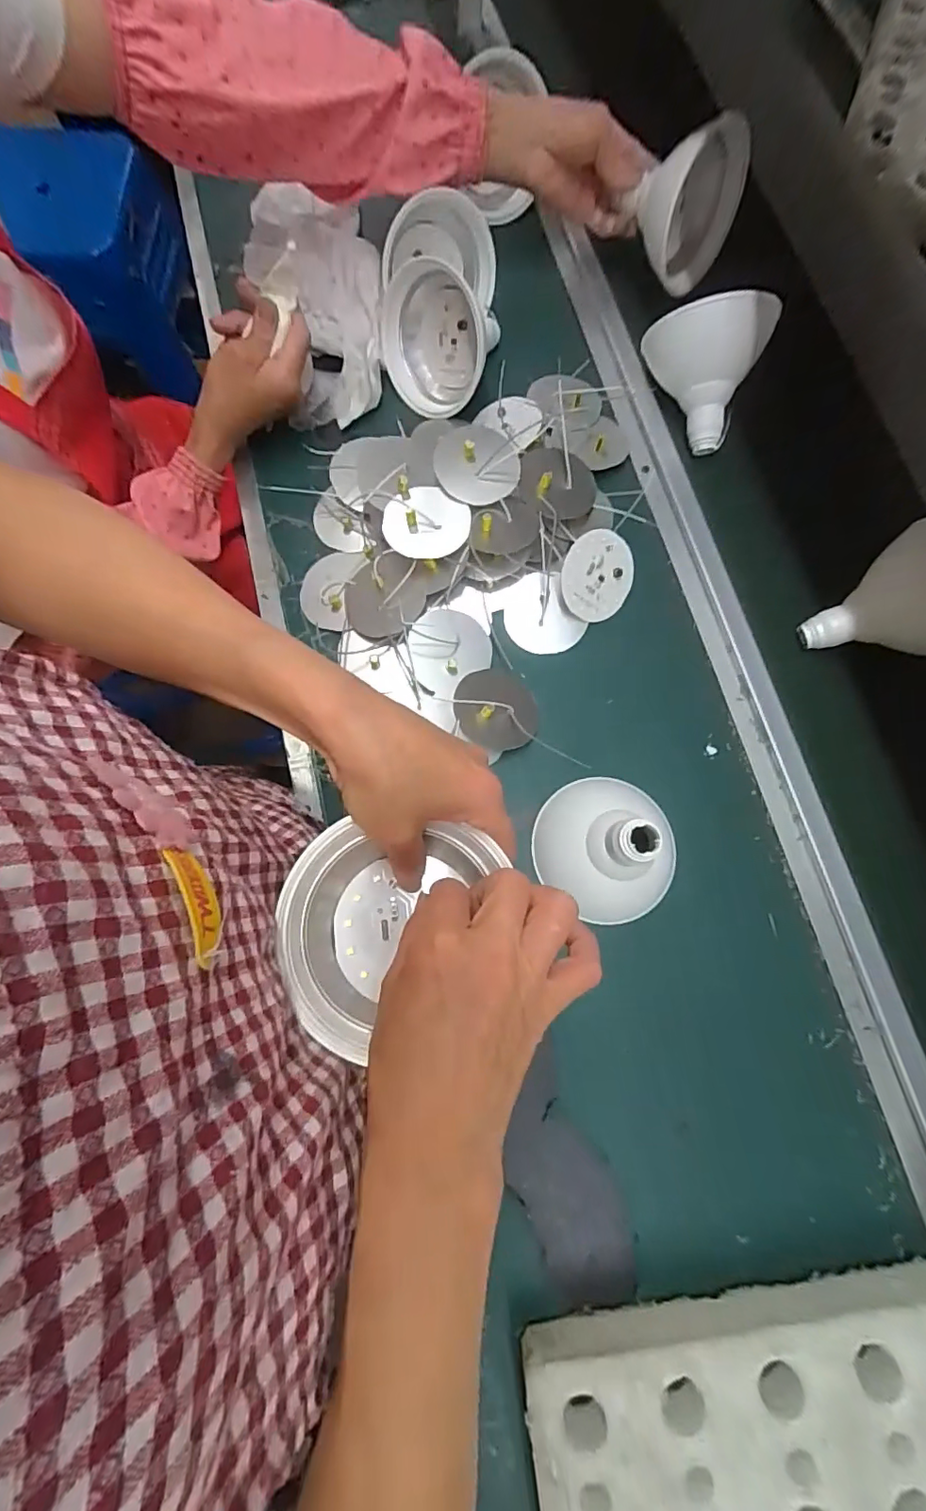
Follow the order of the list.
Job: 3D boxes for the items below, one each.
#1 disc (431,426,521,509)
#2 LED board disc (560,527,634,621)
[{"bbox_3d":[0.011,-0.249,0.464,0.073,0.015,0.062,35,97,0],"label":"disc"},{"bbox_3d":[0.118,-0.156,0.470,0.066,0.006,0.072,-15,114,-14],"label":"LED board disc"}]

